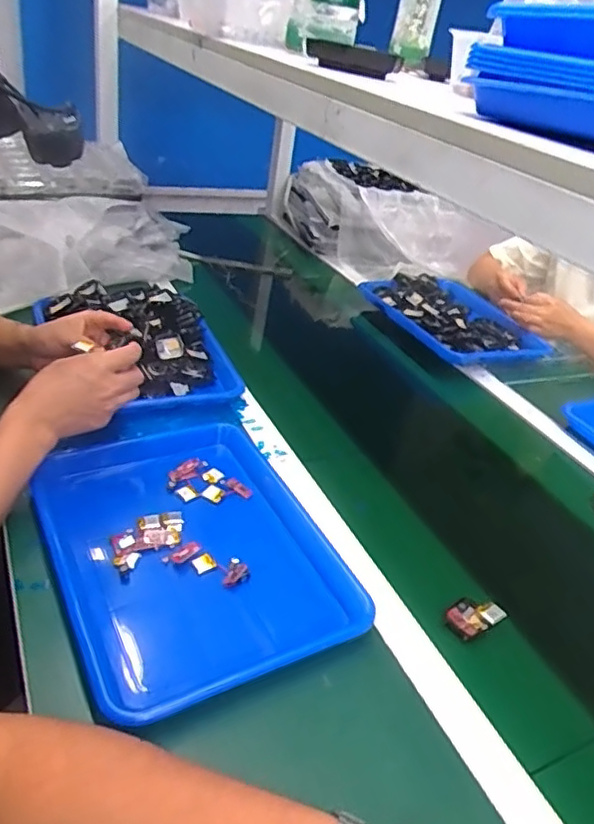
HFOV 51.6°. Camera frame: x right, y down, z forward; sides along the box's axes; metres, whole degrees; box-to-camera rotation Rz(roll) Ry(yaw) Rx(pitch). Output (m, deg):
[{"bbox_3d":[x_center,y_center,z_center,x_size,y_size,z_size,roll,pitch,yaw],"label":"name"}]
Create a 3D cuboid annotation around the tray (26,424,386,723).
[{"bbox_3d":[-0.104,0.131,0.622,0.262,0.033,0.334,-11,38,-29],"label":"tray"}]

